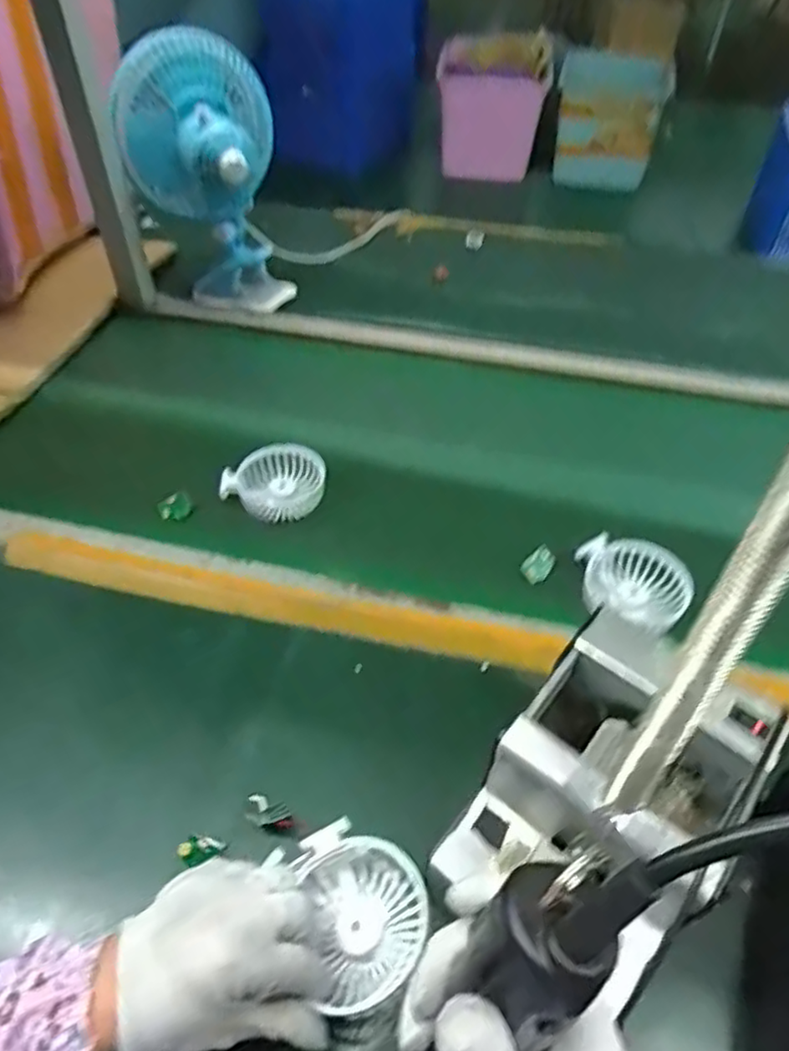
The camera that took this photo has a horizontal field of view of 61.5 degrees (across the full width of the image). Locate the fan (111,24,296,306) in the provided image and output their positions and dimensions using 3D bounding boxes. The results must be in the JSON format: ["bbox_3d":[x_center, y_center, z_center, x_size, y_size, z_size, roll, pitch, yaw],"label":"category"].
[{"bbox_3d":[-0.248,-0.452,0.885,0.190,0.306,0.175,-11,49,-9],"label":"fan"}]

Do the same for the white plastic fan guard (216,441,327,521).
[{"bbox_3d":[-0.124,-0.039,0.693,0.104,0.038,0.091,-5,48,-3],"label":"white plastic fan guard"}]

